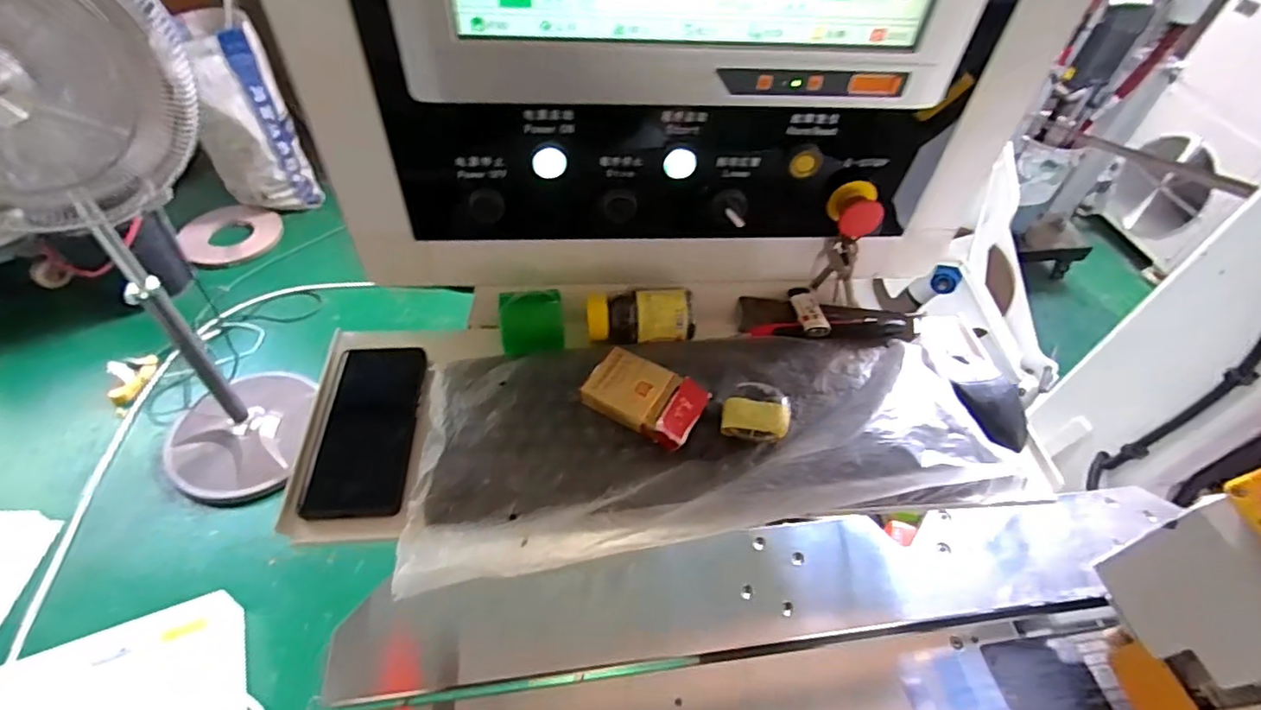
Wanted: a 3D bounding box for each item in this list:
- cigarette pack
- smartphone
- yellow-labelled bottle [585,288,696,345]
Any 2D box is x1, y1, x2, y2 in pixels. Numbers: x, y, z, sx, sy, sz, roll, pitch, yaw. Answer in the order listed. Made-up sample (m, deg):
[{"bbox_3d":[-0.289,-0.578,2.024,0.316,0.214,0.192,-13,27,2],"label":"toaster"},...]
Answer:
[{"bbox_3d":[0.012,0.034,0.489,0.095,0.019,0.060,24,52,14],"label":"cigarette pack"},{"bbox_3d":[-0.225,0.061,0.498,0.077,0.013,0.159,0,50,-6],"label":"smartphone"},{"bbox_3d":[0.010,-0.038,0.552,0.104,0.043,0.046,-2,50,-8],"label":"yellow-labelled bottle"}]

